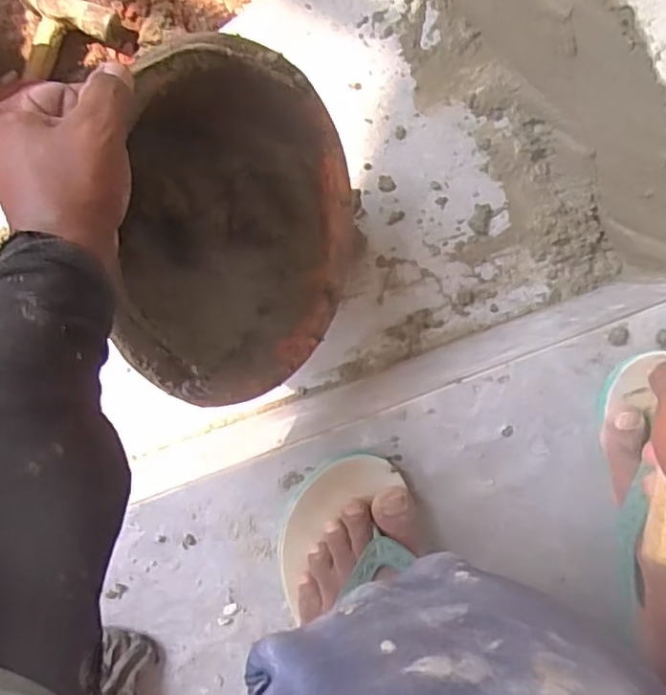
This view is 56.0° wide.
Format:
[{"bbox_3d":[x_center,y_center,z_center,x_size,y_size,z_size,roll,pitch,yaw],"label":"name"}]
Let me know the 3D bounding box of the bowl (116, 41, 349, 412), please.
[{"bbox_3d":[-0.092,-0.091,0.502,0.110,0.234,0.258,8,90,35],"label":"bowl"}]

